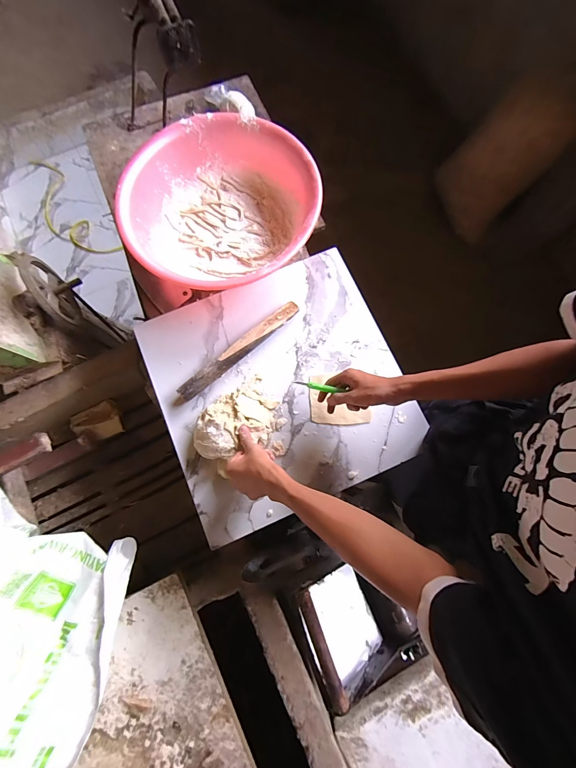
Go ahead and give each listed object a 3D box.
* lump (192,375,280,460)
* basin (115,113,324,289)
[{"bbox_3d":[-0.098,0.074,0.600,0.171,0.065,0.117,-44,82,-7],"label":"lump"},{"bbox_3d":[-0.136,-0.374,0.680,0.381,0.124,0.397,0,80,1],"label":"basin"}]

